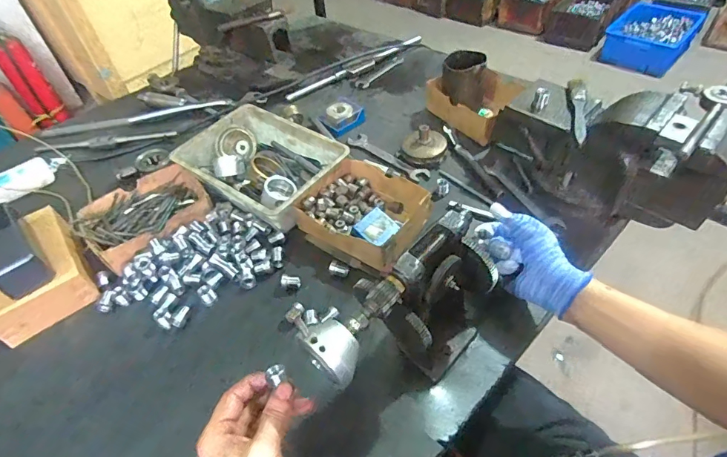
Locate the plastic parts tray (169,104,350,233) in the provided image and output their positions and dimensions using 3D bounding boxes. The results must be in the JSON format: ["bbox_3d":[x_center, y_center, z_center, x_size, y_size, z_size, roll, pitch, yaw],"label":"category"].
[{"bbox_3d":[-0.164,-0.099,0.685,0.241,0.068,0.169,26,55,26],"label":"plastic parts tray"}]

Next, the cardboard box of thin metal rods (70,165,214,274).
[{"bbox_3d":[-0.327,-0.020,0.644,0.176,0.043,0.142,-38,55,-26],"label":"cardboard box of thin metal rods"}]

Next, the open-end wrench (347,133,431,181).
[{"bbox_3d":[0.042,-0.126,0.739,0.031,0.010,0.170,-38,55,-26],"label":"open-end wrench"}]

